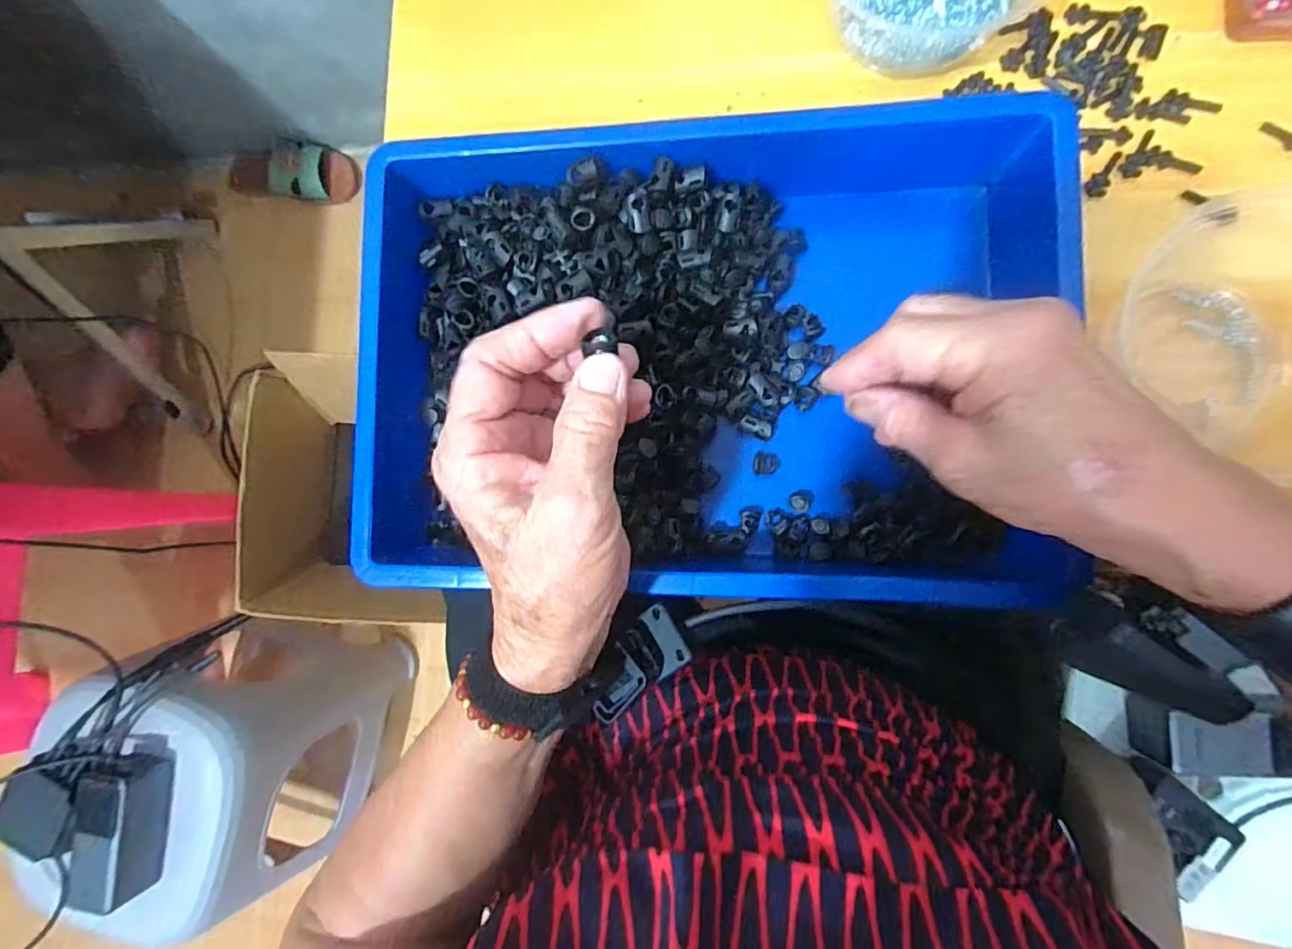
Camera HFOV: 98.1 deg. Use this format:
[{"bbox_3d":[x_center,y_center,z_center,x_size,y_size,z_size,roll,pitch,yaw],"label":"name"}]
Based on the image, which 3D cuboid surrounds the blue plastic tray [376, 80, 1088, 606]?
[{"bbox_3d":[0.048,-0.081,0.315,0.398,0.076,0.298,1,87,7],"label":"blue plastic tray"}]

